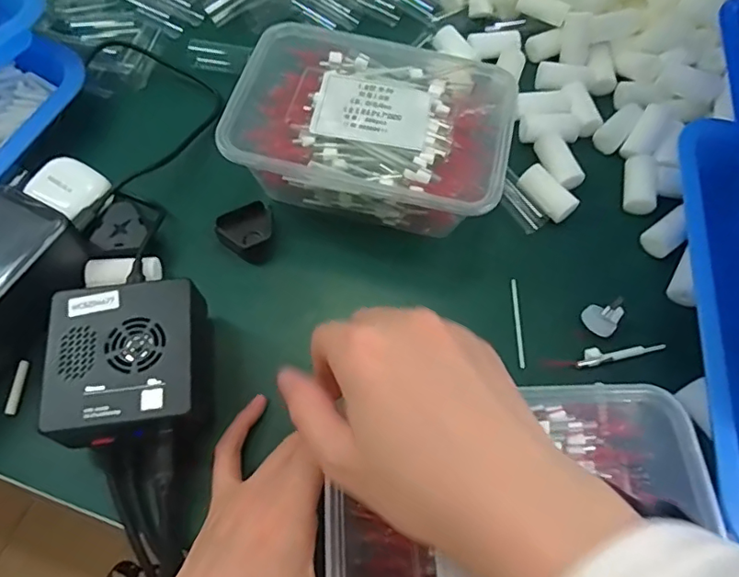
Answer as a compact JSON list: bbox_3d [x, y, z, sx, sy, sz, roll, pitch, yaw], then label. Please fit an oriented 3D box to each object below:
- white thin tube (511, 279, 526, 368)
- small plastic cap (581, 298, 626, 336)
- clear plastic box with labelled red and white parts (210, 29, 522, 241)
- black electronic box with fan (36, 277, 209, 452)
[{"bbox_3d":[0.094,0.021,0.337,0.004,0.004,0.060,3,64,-1],"label":"white thin tube"},{"bbox_3d":[0.145,0.017,0.328,0.019,0.019,0.021,-29,69,-15],"label":"small plastic cap"},{"bbox_3d":[0.002,-0.102,0.353,0.172,0.051,0.131,13,64,3],"label":"clear plastic box with labelled red and white parts"},{"bbox_3d":[-0.124,0.040,0.285,0.077,0.037,0.078,-6,65,-6],"label":"black electronic box with fan"}]

